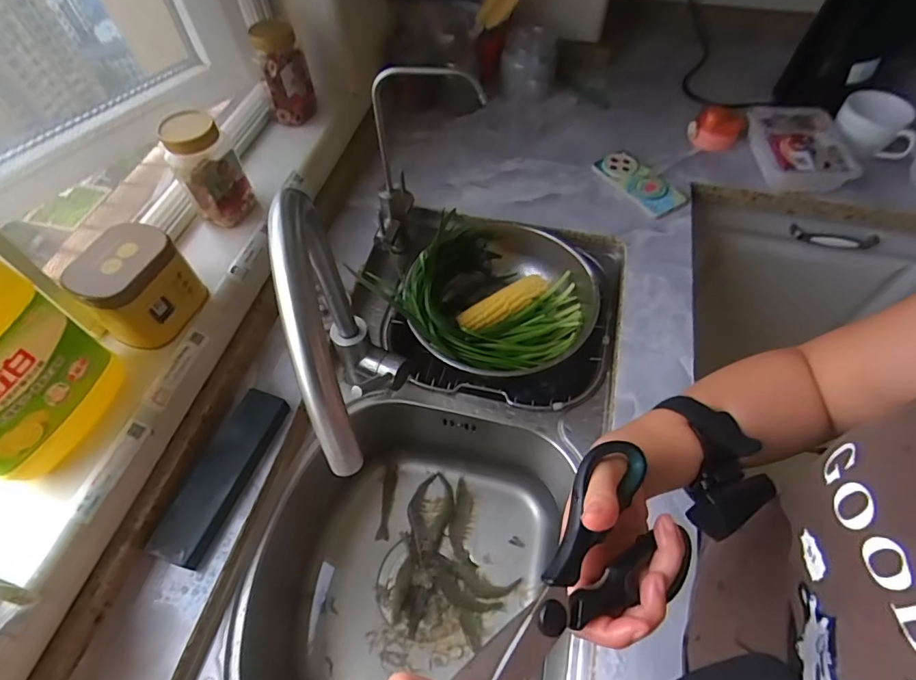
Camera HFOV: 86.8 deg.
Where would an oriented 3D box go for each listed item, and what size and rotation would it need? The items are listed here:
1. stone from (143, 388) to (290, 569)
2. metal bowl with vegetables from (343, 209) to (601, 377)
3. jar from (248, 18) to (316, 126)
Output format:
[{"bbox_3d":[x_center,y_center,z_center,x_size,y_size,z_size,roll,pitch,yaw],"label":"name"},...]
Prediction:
[{"bbox_3d":[-0.275,0.153,0.568,0.060,0.028,0.202,17,59,13],"label":"stone"},{"bbox_3d":[0.048,-0.077,0.724,0.284,0.145,0.279,-1,57,1],"label":"metal bowl with vegetables"},{"bbox_3d":[-0.275,-0.427,0.769,0.069,0.133,0.080,-13,57,-6],"label":"jar"}]

